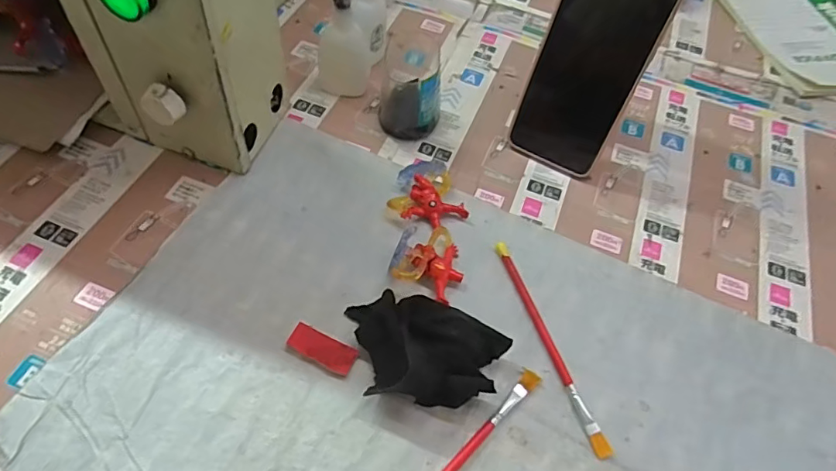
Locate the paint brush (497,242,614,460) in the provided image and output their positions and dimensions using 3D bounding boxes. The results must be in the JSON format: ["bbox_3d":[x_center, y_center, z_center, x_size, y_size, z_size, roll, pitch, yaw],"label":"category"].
[{"bbox_3d":[0.086,0.070,0.349,0.010,0.006,0.154,-15,59,-14],"label":"paint brush"}]

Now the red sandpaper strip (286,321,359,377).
[{"bbox_3d":[-0.060,0.072,0.331,0.043,0.007,0.018,23,58,11],"label":"red sandpaper strip"}]

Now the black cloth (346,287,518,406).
[{"bbox_3d":[0.005,0.068,0.324,0.101,0.034,0.070,5,56,-1],"label":"black cloth"}]

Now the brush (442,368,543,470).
[{"bbox_3d":[0.022,0.132,0.300,0.012,0.006,0.149,39,62,19],"label":"brush"}]

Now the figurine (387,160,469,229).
[{"bbox_3d":[0.006,-0.031,0.398,0.054,0.025,0.044,-10,58,-11],"label":"figurine"}]

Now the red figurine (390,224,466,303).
[{"bbox_3d":[0.011,0.014,0.365,0.045,0.028,0.054,21,58,10],"label":"red figurine"}]

